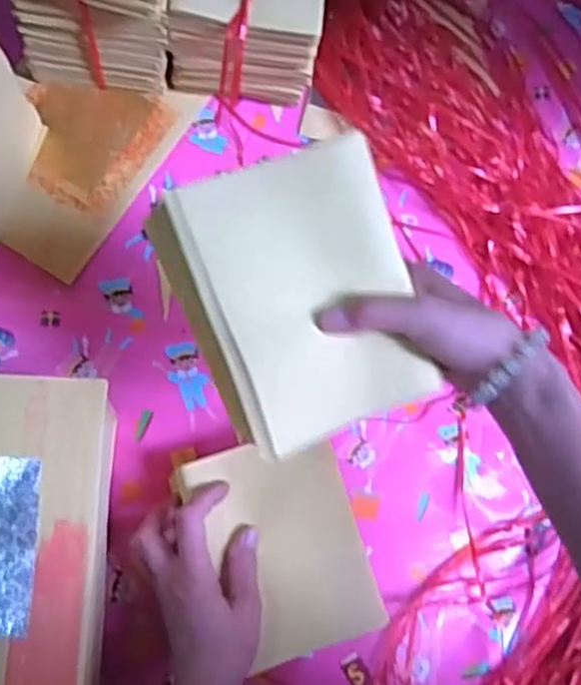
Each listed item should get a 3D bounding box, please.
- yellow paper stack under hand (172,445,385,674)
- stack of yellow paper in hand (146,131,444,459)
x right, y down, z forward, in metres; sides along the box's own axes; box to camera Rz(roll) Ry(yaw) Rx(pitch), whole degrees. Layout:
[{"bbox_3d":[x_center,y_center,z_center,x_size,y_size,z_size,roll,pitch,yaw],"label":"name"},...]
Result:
[{"bbox_3d":[-0.005,0.151,0.521,0.116,0.020,0.153,-18,89,-8],"label":"yellow paper stack under hand"},{"bbox_3d":[0.009,-0.025,0.395,0.128,0.031,0.154,-24,89,-8],"label":"stack of yellow paper in hand"}]

